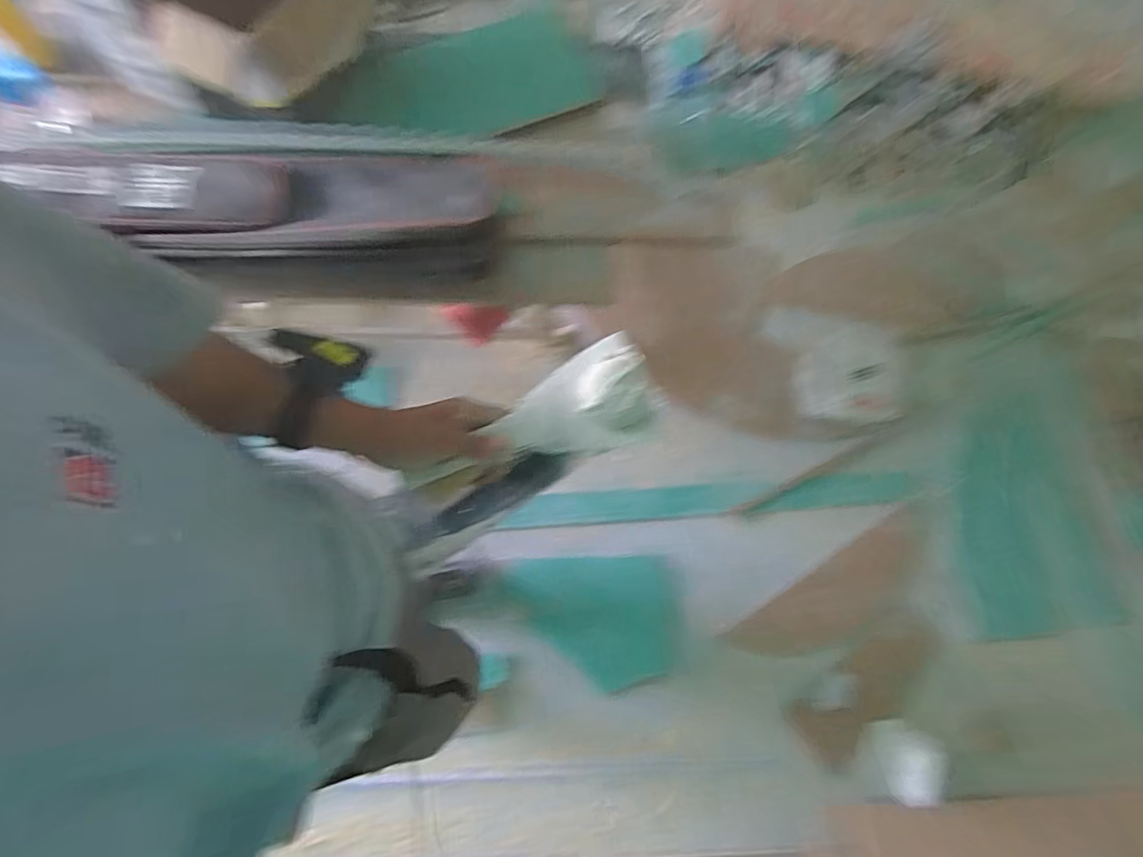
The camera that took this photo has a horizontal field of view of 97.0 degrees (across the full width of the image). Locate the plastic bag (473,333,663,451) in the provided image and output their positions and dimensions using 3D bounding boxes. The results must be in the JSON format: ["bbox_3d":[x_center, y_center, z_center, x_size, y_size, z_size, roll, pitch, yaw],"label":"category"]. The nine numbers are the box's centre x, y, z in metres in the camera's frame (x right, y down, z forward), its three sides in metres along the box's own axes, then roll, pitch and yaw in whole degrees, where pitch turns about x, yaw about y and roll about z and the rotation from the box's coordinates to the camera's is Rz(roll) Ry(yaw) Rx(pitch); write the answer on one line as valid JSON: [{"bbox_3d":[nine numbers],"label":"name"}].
[{"bbox_3d":[0.004,-0.020,0.406,0.122,0.035,0.088,-19,70,13],"label":"plastic bag"}]

